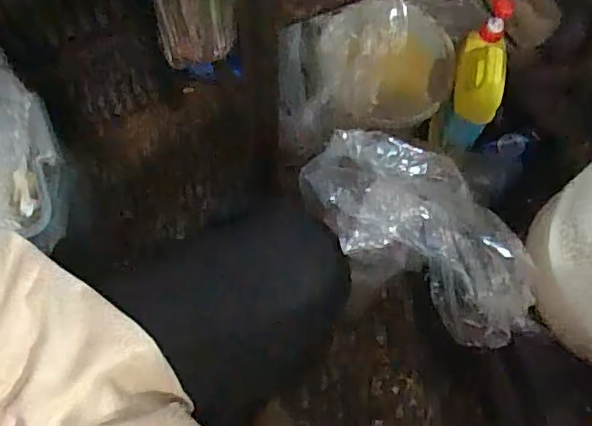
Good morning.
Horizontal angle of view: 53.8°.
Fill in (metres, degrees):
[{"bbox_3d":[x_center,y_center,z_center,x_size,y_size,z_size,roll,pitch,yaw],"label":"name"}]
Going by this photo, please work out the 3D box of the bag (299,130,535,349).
[{"bbox_3d":[0.105,0.005,0.452,0.200,0.068,0.119,40,75,10],"label":"bag"}]

